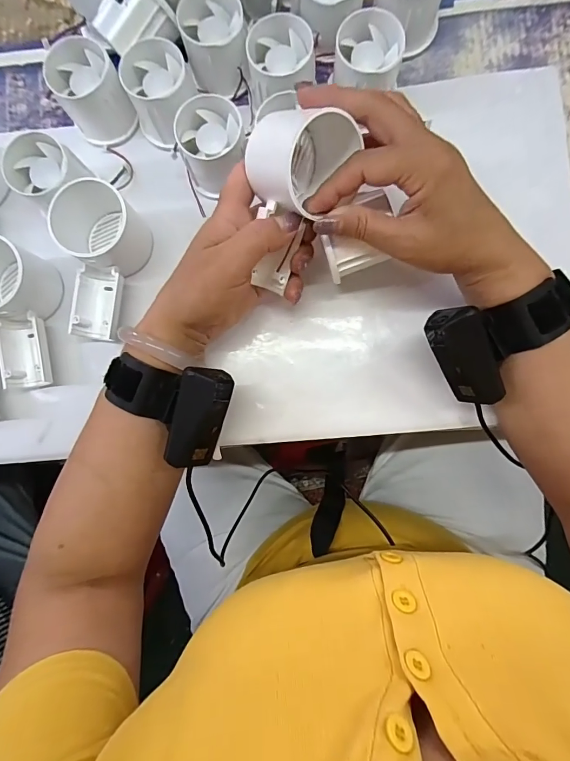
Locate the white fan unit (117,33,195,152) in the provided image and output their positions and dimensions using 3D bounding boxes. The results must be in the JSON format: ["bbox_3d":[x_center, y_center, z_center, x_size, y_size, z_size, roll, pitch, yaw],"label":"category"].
[{"bbox_3d":[-0.102,-0.232,0.316,0.056,0.047,0.056,0,87,3],"label":"white fan unit"}]

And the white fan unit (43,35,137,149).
[{"bbox_3d":[-0.158,-0.235,0.321,0.050,0.049,0.060,-32,86,1],"label":"white fan unit"}]

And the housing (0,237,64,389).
[{"bbox_3d":[-0.221,-0.056,0.313,0.049,0.052,0.121,-5,87,3],"label":"housing"}]

